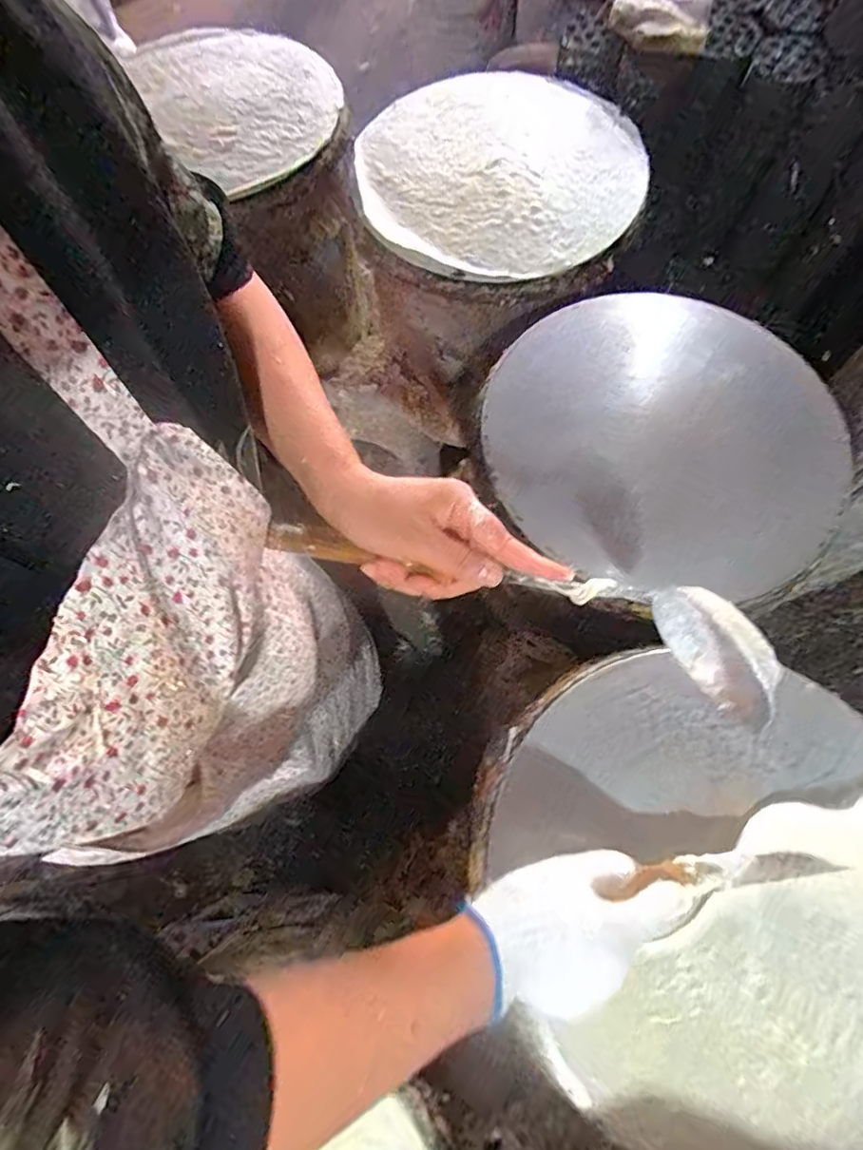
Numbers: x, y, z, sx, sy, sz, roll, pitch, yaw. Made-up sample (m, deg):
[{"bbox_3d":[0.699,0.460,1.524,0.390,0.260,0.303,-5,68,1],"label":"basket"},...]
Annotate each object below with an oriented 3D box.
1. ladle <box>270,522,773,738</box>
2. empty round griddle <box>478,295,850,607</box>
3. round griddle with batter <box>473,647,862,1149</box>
[{"bbox_3d":[0.046,0.009,0.345,0.332,0.093,0.054,16,72,6],"label":"ladle"},{"bbox_3d":[0.250,-0.161,0.599,0.371,0.027,0.364,0,71,1],"label":"empty round griddle"},{"bbox_3d":[0.244,0.252,0.438,0.363,0.037,0.379,0,71,1],"label":"round griddle with batter"}]

